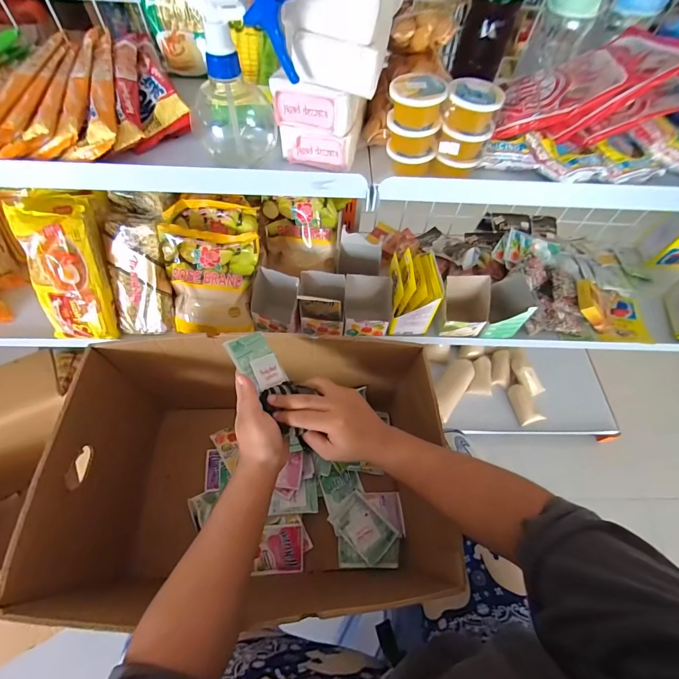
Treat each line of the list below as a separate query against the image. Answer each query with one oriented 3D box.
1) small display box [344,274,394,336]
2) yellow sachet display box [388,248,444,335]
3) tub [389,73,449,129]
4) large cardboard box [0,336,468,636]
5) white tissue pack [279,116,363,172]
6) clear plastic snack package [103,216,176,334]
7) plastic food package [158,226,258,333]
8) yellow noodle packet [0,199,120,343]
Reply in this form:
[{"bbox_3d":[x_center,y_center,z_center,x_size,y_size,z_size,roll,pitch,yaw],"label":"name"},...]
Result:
[{"bbox_3d":[0.056,-0.063,0.673,0.091,0.086,0.078,2,60,-2],"label":"small display box"},{"bbox_3d":[0.148,-0.085,0.679,0.100,0.125,0.110,-2,60,-4],"label":"yellow sachet display box"},{"bbox_3d":[0.079,-0.246,0.364,0.054,0.033,0.051,2,60,-3],"label":"tub"},{"bbox_3d":[-0.118,0.227,0.564,0.491,0.296,0.360,-1,60,-4],"label":"large cardboard box"},{"bbox_3d":[-0.021,-0.240,0.415,0.086,0.039,0.064,10,60,2],"label":"white tissue pack"},{"bbox_3d":[-0.363,-0.112,0.638,0.097,0.205,0.028,-1,21,-4],"label":"clear plastic snack package"},{"bbox_3d":[-0.236,-0.098,0.646,0.166,0.197,0.050,5,17,-6],"label":"plastic food package"},{"bbox_3d":[-0.462,-0.112,0.604,0.103,0.233,0.064,1,25,-3],"label":"yellow noodle packet"}]

